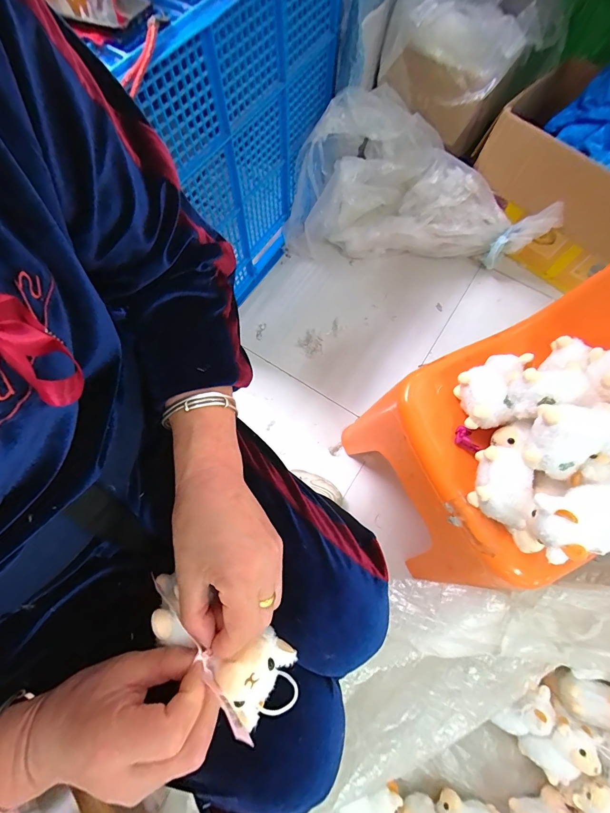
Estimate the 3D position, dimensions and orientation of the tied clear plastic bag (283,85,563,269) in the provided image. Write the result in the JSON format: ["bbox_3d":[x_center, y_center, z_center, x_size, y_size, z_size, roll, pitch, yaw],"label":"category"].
[{"bbox_3d":[0.287,-0.567,0.904,0.645,0.329,0.262,8,71,1],"label":"tied clear plastic bag"}]

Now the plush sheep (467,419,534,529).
[{"bbox_3d":[0.249,0.080,0.435,0.060,0.051,0.135,11,71,3],"label":"plush sheep"}]

